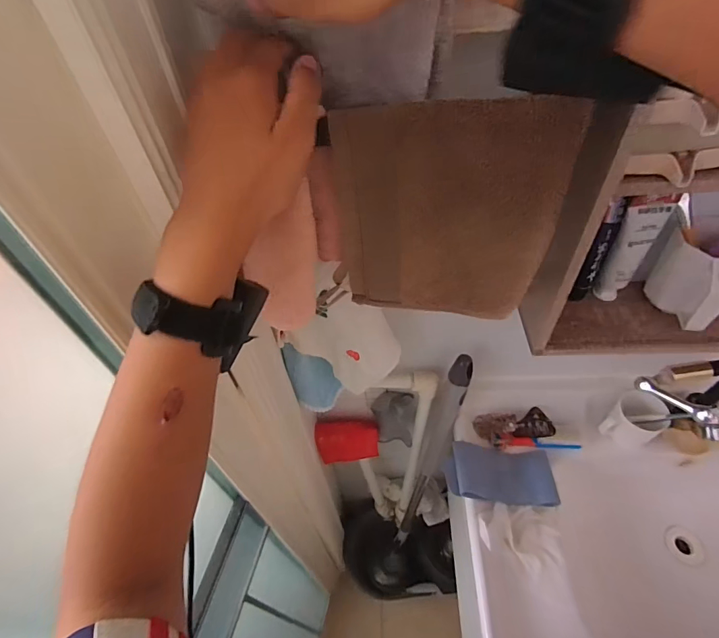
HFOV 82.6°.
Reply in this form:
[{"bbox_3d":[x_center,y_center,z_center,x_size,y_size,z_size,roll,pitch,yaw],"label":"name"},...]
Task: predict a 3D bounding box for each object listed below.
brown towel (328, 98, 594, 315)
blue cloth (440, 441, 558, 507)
[{"bbox_3d":[0.068,-0.075,0.318,0.164,0.167,0.029,2,49,5],"label":"brown towel"},{"bbox_3d":[0.232,0.260,0.687,0.181,0.037,0.090,8,49,-5],"label":"blue cloth"}]

